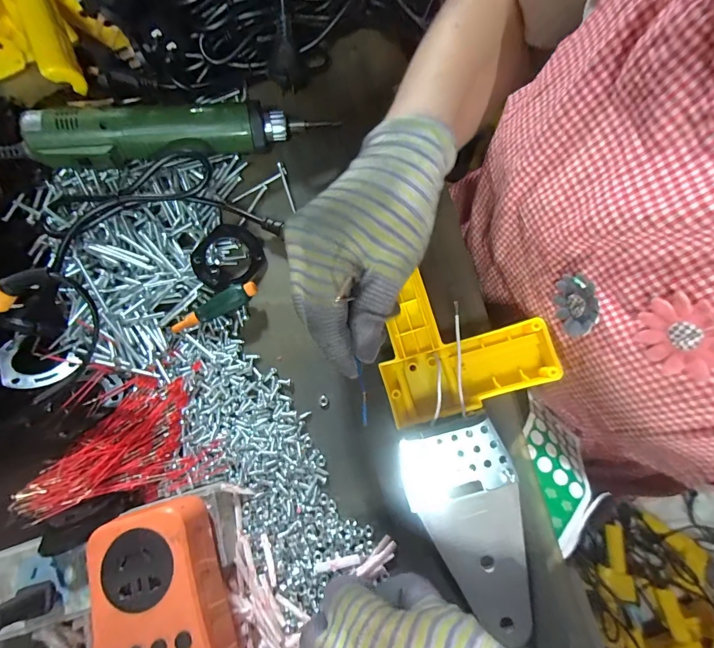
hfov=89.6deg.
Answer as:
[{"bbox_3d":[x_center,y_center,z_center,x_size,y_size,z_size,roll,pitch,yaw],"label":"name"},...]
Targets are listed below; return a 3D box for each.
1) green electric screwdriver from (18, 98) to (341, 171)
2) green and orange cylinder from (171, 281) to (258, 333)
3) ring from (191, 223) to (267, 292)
[{"bbox_3d":[-0.143,-0.170,0.310,0.244,0.044,0.046,-14,71,-7],"label":"green electric screwdriver"},{"bbox_3d":[-0.116,-0.012,0.289,0.077,0.011,0.017,-27,76,6],"label":"green and orange cylinder"},{"bbox_3d":[-0.108,-0.056,0.301,0.056,0.018,0.051,-1,76,5],"label":"ring"}]

